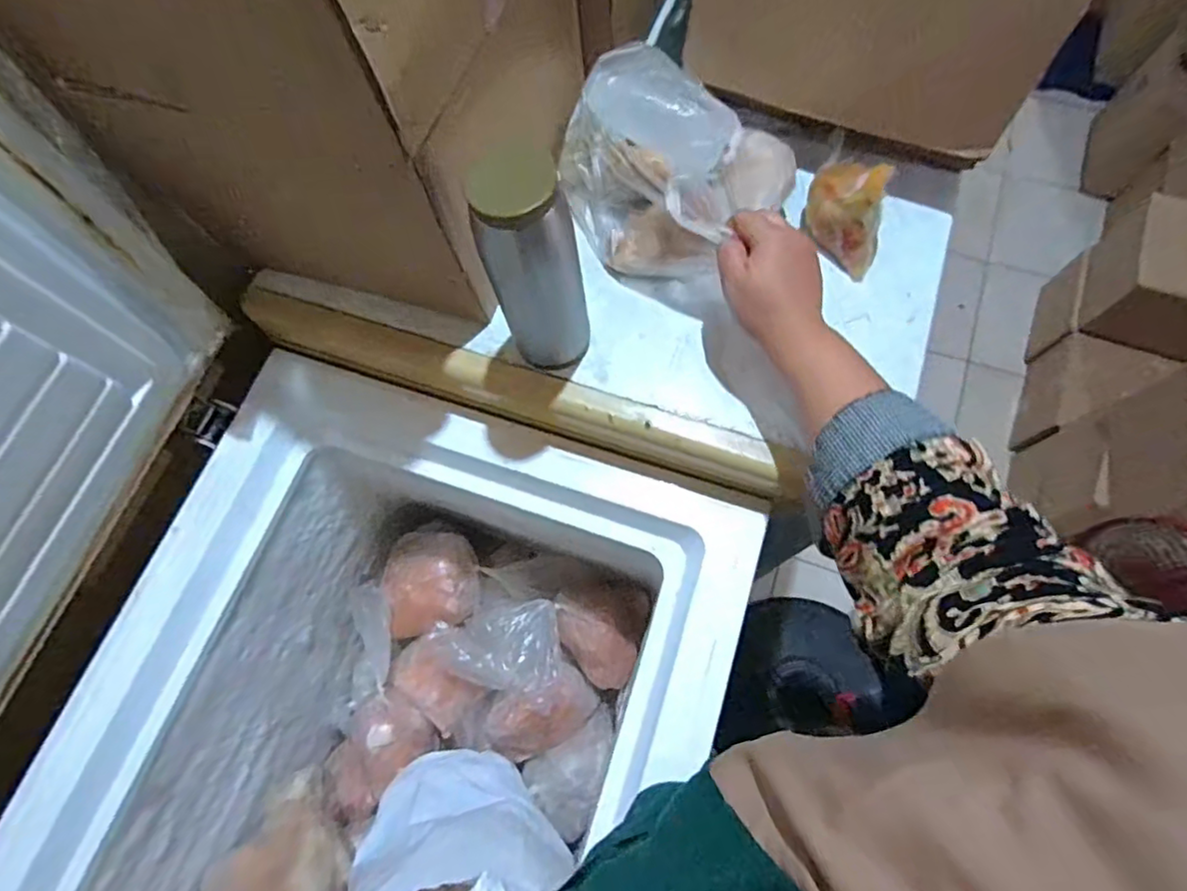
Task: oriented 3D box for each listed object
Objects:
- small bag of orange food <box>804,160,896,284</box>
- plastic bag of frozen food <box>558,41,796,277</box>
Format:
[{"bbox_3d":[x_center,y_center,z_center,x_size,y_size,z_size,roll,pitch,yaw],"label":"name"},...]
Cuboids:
[{"bbox_3d":[0.245,-0.224,0.560,0.088,0.071,0.081,27,68,9],"label":"small bag of orange food"},{"bbox_3d":[0.063,-0.256,0.558,0.201,0.109,0.151,37,70,13],"label":"plastic bag of frozen food"}]

